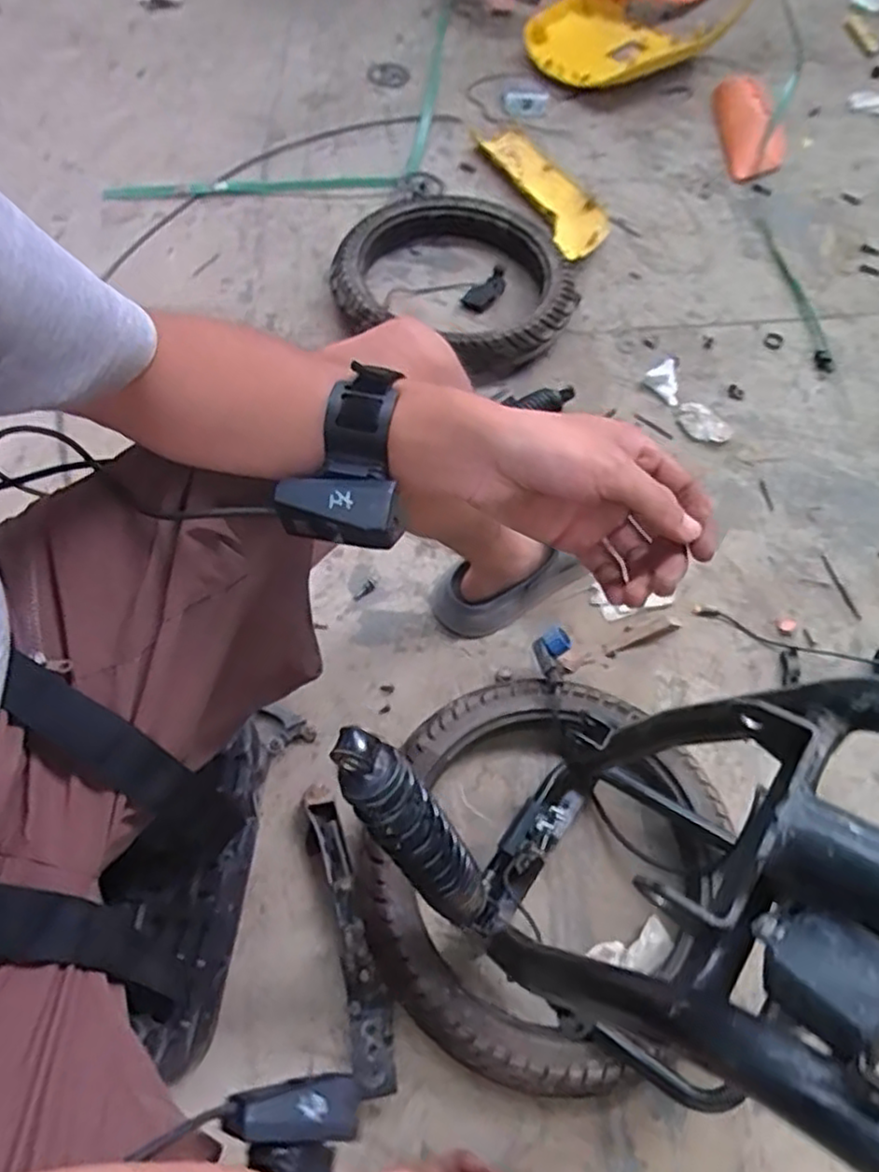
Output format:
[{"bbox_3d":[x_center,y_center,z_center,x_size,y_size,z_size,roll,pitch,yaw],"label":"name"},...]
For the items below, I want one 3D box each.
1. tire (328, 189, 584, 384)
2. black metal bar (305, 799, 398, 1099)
[{"bbox_3d":[0.028,-0.479,1.088,0.362,0.052,0.330,1,62,-2],"label":"tire"},{"bbox_3d":[-0.086,0.332,0.670,0.048,0.042,0.241,-13,63,-9],"label":"black metal bar"}]

